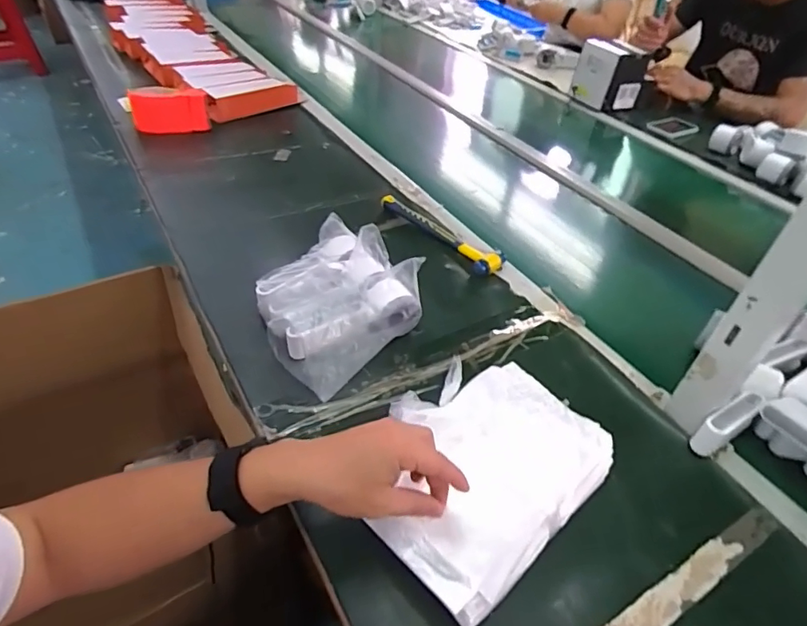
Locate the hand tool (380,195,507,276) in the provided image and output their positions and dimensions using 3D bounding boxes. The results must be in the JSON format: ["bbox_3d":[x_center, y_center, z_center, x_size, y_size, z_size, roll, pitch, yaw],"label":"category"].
[{"bbox_3d":[0.050,-0.127,0.823,0.243,0.021,0.051,34,49,27],"label":"hand tool"}]

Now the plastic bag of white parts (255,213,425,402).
[{"bbox_3d":[-0.086,-0.017,0.637,0.171,0.082,0.195,32,48,26],"label":"plastic bag of white parts"}]

